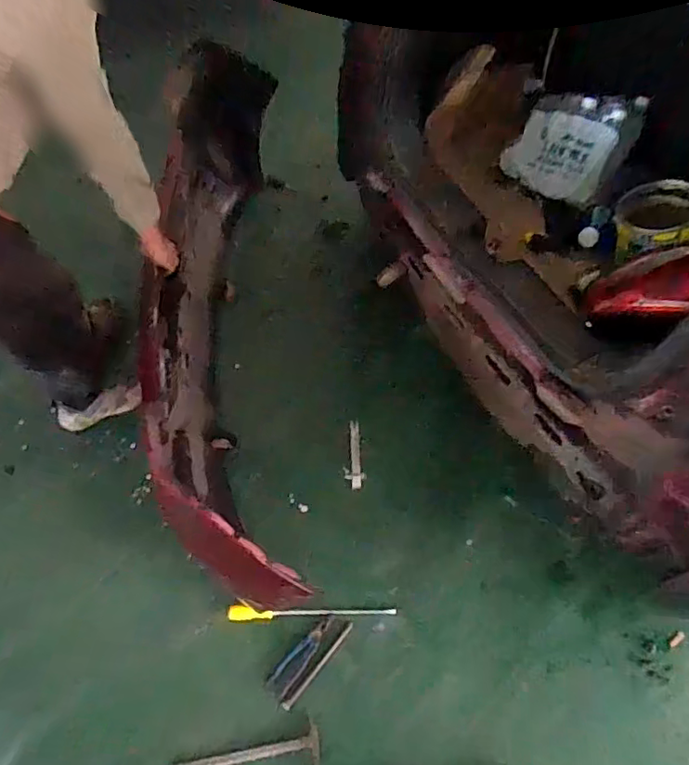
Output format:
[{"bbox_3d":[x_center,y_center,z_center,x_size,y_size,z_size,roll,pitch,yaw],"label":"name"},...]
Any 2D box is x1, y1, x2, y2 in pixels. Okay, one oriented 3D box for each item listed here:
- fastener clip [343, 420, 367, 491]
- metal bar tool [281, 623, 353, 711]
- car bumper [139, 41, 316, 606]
[{"bbox_3d":[0.028,0.202,1.557,0.057,0.012,0.186,-1,74,1],"label":"fastener clip"},{"bbox_3d":[-0.058,0.647,1.274,0.019,0.007,0.226,36,64,22],"label":"metal bar tool"},{"bbox_3d":[-0.337,-0.266,1.569,0.354,0.547,1.618,-7,58,-4],"label":"car bumper"}]

